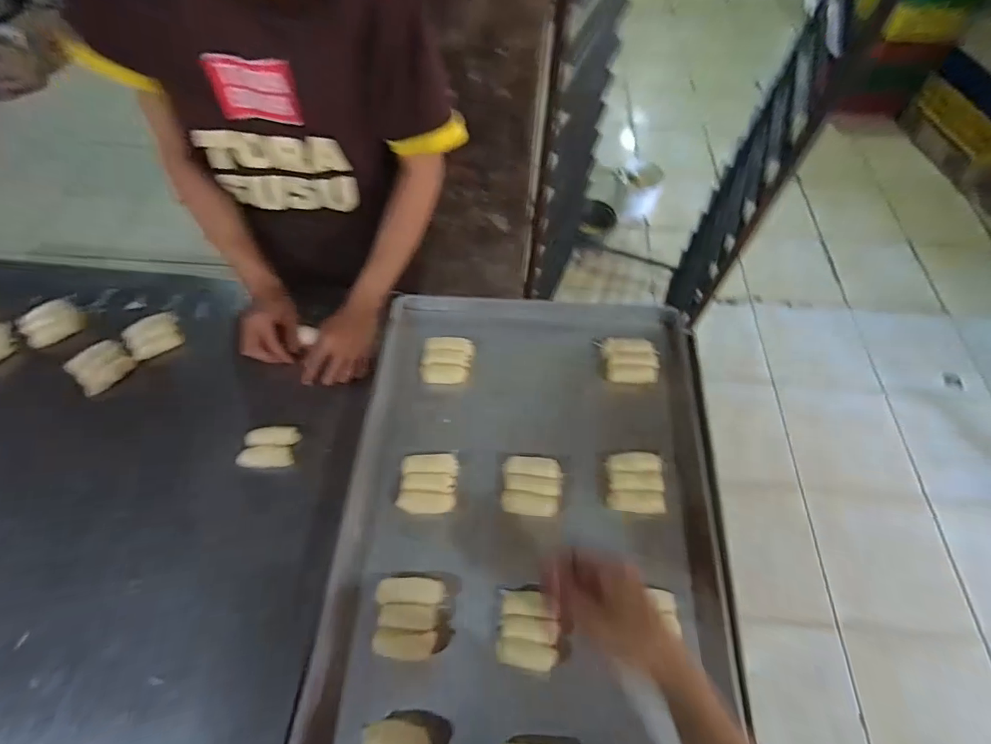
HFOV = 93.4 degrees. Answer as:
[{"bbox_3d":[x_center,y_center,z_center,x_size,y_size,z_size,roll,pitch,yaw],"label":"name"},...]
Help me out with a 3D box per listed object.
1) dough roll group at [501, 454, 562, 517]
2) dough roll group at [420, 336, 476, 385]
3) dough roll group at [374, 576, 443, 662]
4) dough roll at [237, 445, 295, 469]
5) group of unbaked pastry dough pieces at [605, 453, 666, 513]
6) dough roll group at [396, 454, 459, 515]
[{"bbox_3d":[0.049,0.152,0.623,0.076,0.016,0.073,4,67,4],"label":"dough roll group"},{"bbox_3d":[-0.073,-0.018,0.710,0.073,0.023,0.078,4,59,3],"label":"dough roll group"},{"bbox_3d":[-0.099,0.281,0.535,0.072,0.015,0.082,0,59,0],"label":"dough roll group"},{"bbox_3d":[-0.329,0.121,0.666,0.077,0.018,0.033,-2,59,-1],"label":"dough roll"},{"bbox_3d":[0.183,0.144,0.610,0.070,0.031,0.076,4,59,3],"label":"group of unbaked pastry dough pieces"},{"bbox_3d":[-0.088,0.148,0.619,0.072,0.013,0.078,1,59,1],"label":"dough roll group"}]

